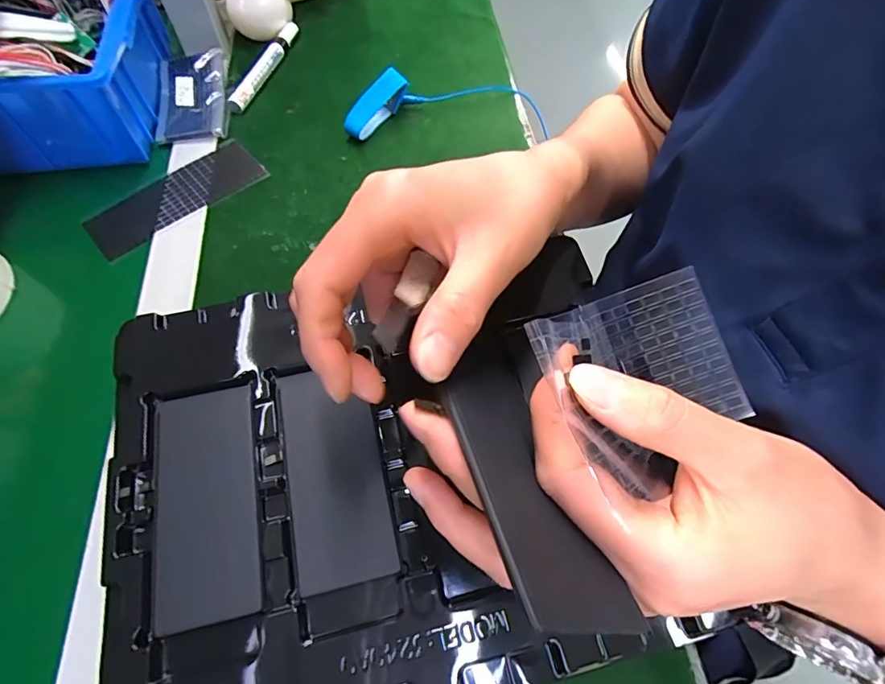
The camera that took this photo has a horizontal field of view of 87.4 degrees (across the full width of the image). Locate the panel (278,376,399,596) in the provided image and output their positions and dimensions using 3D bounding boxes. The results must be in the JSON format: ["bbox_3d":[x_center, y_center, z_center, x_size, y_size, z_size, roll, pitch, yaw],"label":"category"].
[{"bbox_3d":[-0.055,0.064,0.234,0.048,0.008,0.105,-12,62,-7],"label":"panel"}]

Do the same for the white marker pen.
[{"bbox_3d":[-0.183,-0.287,0.479,0.018,0.017,0.145,13,62,6],"label":"white marker pen"}]

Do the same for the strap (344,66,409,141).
[{"bbox_3d":[-0.061,-0.220,0.432,0.015,0.042,0.071,36,67,17],"label":"strap"}]

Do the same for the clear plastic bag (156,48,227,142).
[{"bbox_3d":[-0.244,-0.238,0.449,0.067,0.026,0.104,-7,62,-5],"label":"clear plastic bag"}]

